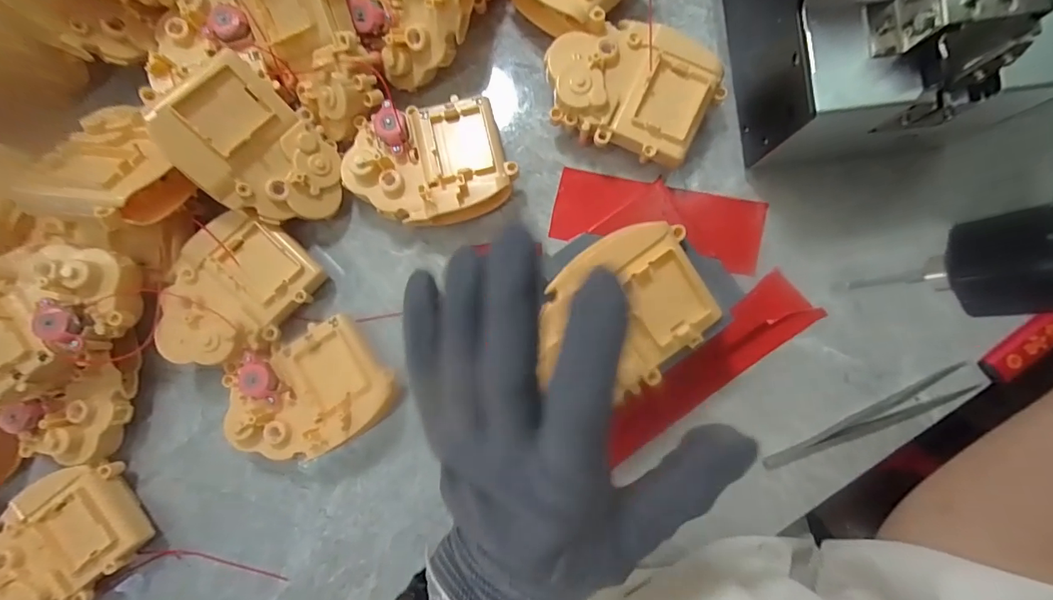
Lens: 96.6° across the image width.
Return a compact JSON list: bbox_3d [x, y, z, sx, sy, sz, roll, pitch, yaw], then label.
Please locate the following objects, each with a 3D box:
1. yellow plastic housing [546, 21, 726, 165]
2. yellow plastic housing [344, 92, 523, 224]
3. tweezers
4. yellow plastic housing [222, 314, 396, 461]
[{"bbox_3d":[0.063,-0.127,0.286,0.103,0.037,0.075,24,90,5],"label":"yellow plastic housing"},{"bbox_3d":[-0.060,-0.083,0.292,0.102,0.039,0.075,-9,87,4],"label":"yellow plastic housing"},{"bbox_3d":[0.209,0.074,0.288,0.132,0.005,0.018,-25,86,3],"label":"tweezers"},{"bbox_3d":[-0.136,0.058,0.289,0.103,0.036,0.073,-27,86,3],"label":"yellow plastic housing"}]

